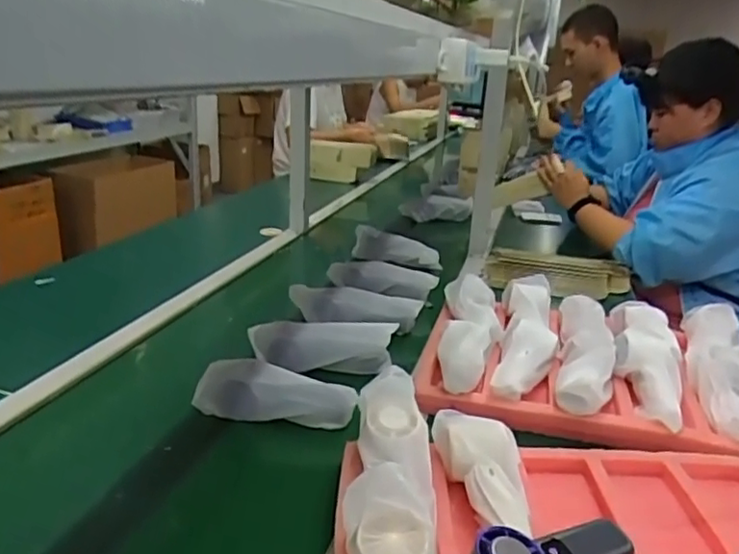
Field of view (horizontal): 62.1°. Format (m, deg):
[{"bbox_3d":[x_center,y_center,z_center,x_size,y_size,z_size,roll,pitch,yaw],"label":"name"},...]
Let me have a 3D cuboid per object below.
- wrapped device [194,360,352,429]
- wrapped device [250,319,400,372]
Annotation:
[{"bbox_3d":[-0.109,0.139,0.727,0.180,0.058,0.047,6,20,5],"label":"wrapped device"},{"bbox_3d":[-0.065,0.094,0.835,0.187,0.068,0.037,3,20,-4],"label":"wrapped device"}]

